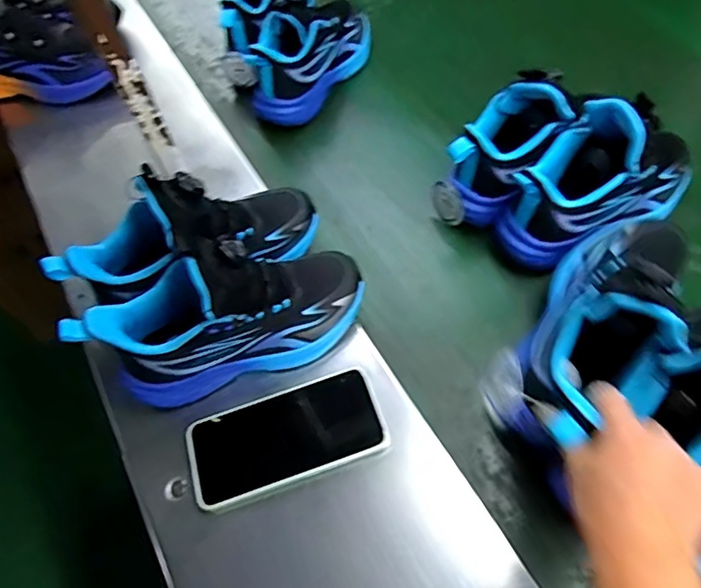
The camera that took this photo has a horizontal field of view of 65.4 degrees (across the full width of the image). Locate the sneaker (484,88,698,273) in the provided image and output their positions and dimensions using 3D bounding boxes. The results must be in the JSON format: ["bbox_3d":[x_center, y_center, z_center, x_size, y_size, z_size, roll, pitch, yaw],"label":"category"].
[{"bbox_3d":[0.245,-0.122,0.516,0.198,0.137,0.084,-27,63,-12],"label":"sneaker"}]

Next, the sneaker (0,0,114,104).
[{"bbox_3d":[-0.428,-0.319,0.700,0.225,0.119,0.079,3,61,5],"label":"sneaker"}]

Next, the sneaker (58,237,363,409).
[{"bbox_3d":[-0.100,0.018,0.468,0.228,0.157,0.079,-18,61,-7],"label":"sneaker"}]

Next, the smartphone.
[{"bbox_3d":[-0.055,0.121,0.463,0.162,0.018,0.077,-18,61,-7],"label":"smartphone"}]

